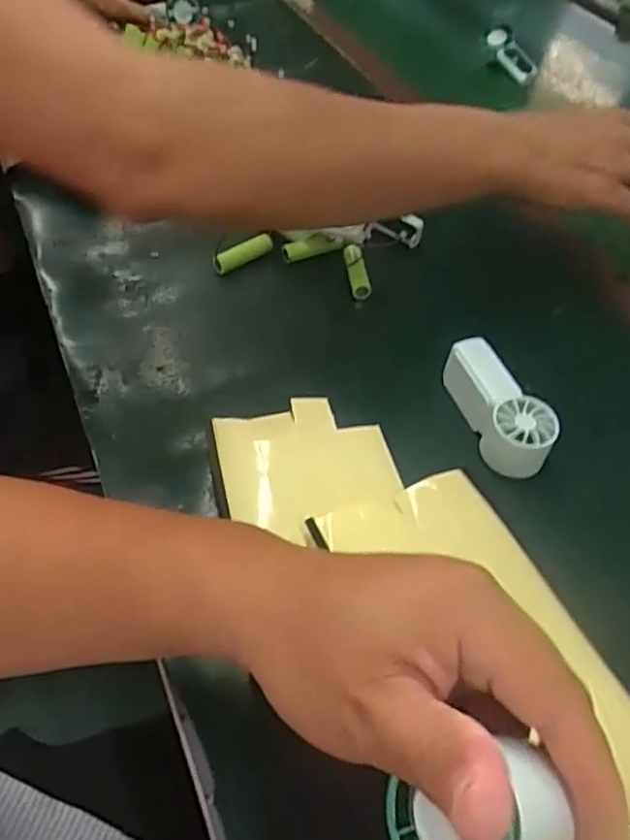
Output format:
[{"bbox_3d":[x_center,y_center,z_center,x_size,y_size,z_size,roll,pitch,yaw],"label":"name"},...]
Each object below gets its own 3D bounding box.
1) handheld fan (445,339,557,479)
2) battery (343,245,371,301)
[{"bbox_3d":[0.115,-0.009,0.426,0.037,0.033,0.092,-11,51,-15],"label":"handheld fan"},{"bbox_3d":[0.032,-0.117,0.519,0.016,0.013,0.050,-3,50,-9],"label":"battery"}]

